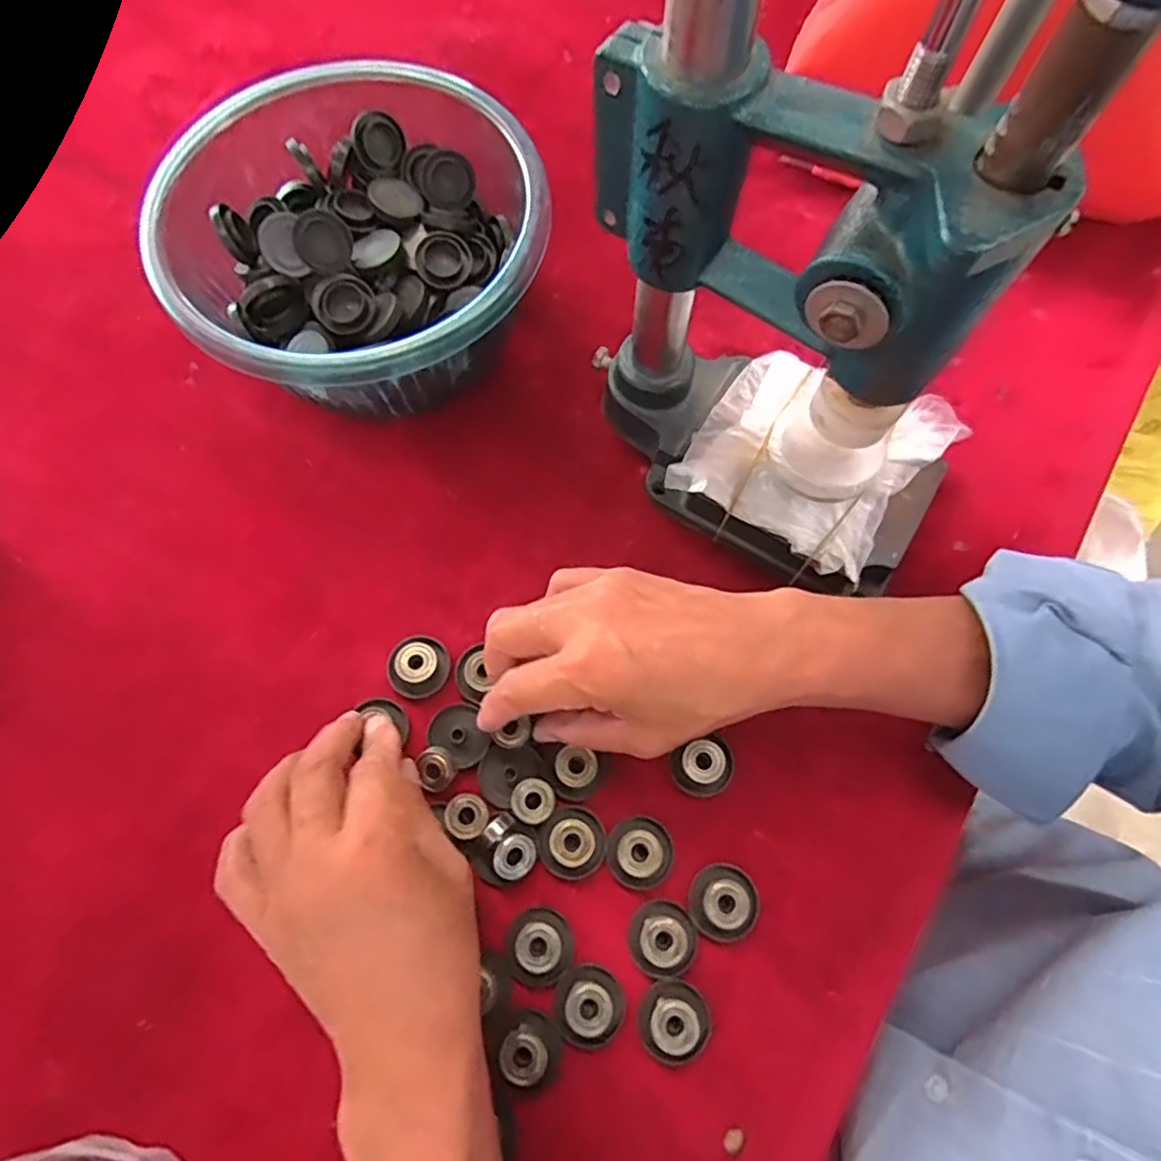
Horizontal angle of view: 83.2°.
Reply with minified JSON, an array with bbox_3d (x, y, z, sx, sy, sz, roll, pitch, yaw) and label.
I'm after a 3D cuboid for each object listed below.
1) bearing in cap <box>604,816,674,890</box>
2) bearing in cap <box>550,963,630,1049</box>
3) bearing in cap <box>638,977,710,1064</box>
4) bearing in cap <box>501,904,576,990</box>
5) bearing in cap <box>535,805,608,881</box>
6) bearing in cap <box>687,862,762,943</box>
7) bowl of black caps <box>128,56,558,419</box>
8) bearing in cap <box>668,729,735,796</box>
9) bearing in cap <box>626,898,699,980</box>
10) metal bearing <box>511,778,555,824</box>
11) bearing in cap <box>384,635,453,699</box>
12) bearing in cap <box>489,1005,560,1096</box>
[{"bbox_3d":[0.029,0.133,0.321,0.032,0.011,0.031,0,71,0],"label":"bearing in cap"},{"bbox_3d":[0.004,0.195,0.298,0.033,0.017,0.031,0,71,0],"label":"bearing in cap"},{"bbox_3d":[0.044,0.201,0.298,0.033,0.013,0.031,31,74,10],"label":"bearing in cap"},{"bbox_3d":[-0.020,0.174,0.309,0.031,0.012,0.033,32,74,10],"label":"bearing in cap"},{"bbox_3d":[-0.004,0.129,0.322,0.033,0.010,0.033,0,71,0],"label":"bearing in cap"},{"bbox_3d":[0.069,0.154,0.313,0.033,0.011,0.031,0,71,0],"label":"bearing in cap"},{"bbox_3d":[-0.124,-0.189,0.393,0.204,0.090,0.199,-18,72,-6],"label":"bowl of black caps"},{"bbox_3d":[0.062,0.095,0.333,0.032,0.013,0.027,-37,75,-11],"label":"bearing in cap"},{"bbox_3d":[0.039,0.169,0.307,0.031,0.012,0.032,0,71,0],"label":"bearing in cap"},{"bbox_3d":[-0.023,0.110,0.327,0.021,0.006,0.021,30,74,10],"label":"metal bearing"},{"bbox_3d":[-0.088,0.045,0.351,0.032,0.014,0.032,0,71,0],"label":"bearing in cap"},{"bbox_3d":[-0.024,0.212,0.295,0.030,0.011,0.029,35,75,11],"label":"bearing in cap"}]

